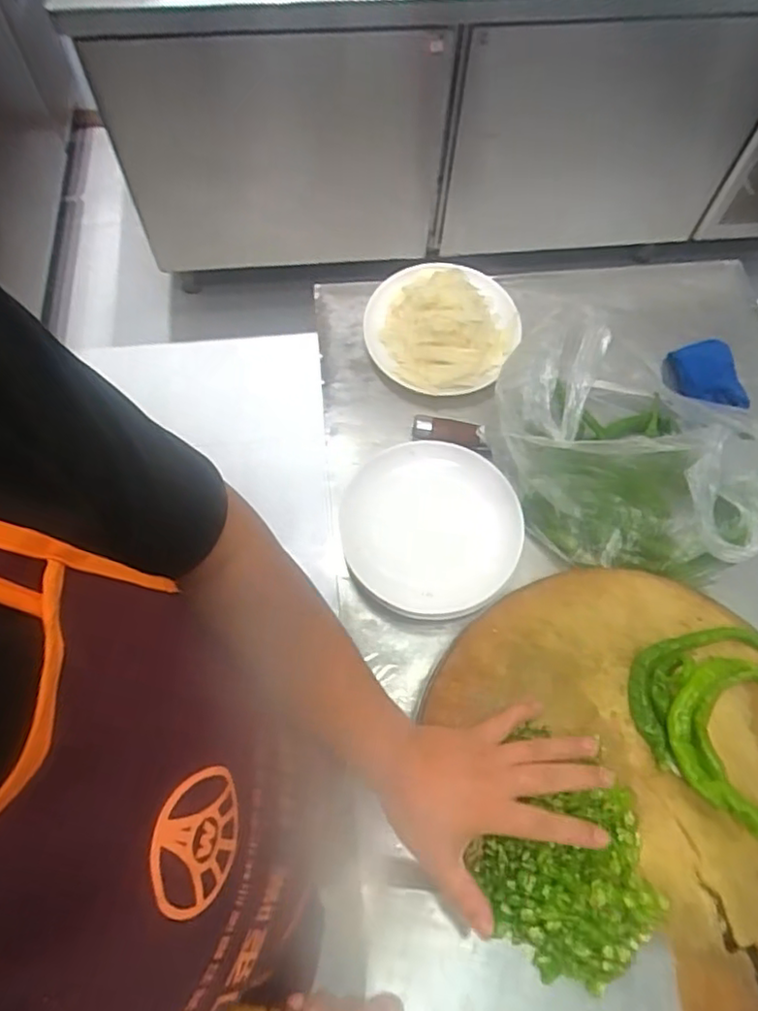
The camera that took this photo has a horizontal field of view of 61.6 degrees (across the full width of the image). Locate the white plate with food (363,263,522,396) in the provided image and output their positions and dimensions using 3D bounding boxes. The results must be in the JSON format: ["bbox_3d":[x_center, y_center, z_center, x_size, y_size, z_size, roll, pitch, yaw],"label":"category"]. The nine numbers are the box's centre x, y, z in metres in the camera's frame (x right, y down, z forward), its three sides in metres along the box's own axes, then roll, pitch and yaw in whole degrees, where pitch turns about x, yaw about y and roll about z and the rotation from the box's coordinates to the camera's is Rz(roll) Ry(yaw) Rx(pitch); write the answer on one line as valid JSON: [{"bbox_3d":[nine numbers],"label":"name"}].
[{"bbox_3d":[0.079,-0.223,0.782,0.185,0.073,0.170,1,66,-2],"label":"white plate with food"}]

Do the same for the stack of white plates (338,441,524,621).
[{"bbox_3d":[0.054,0.024,0.689,0.188,0.037,0.192,33,69,12],"label":"stack of white plates"}]

